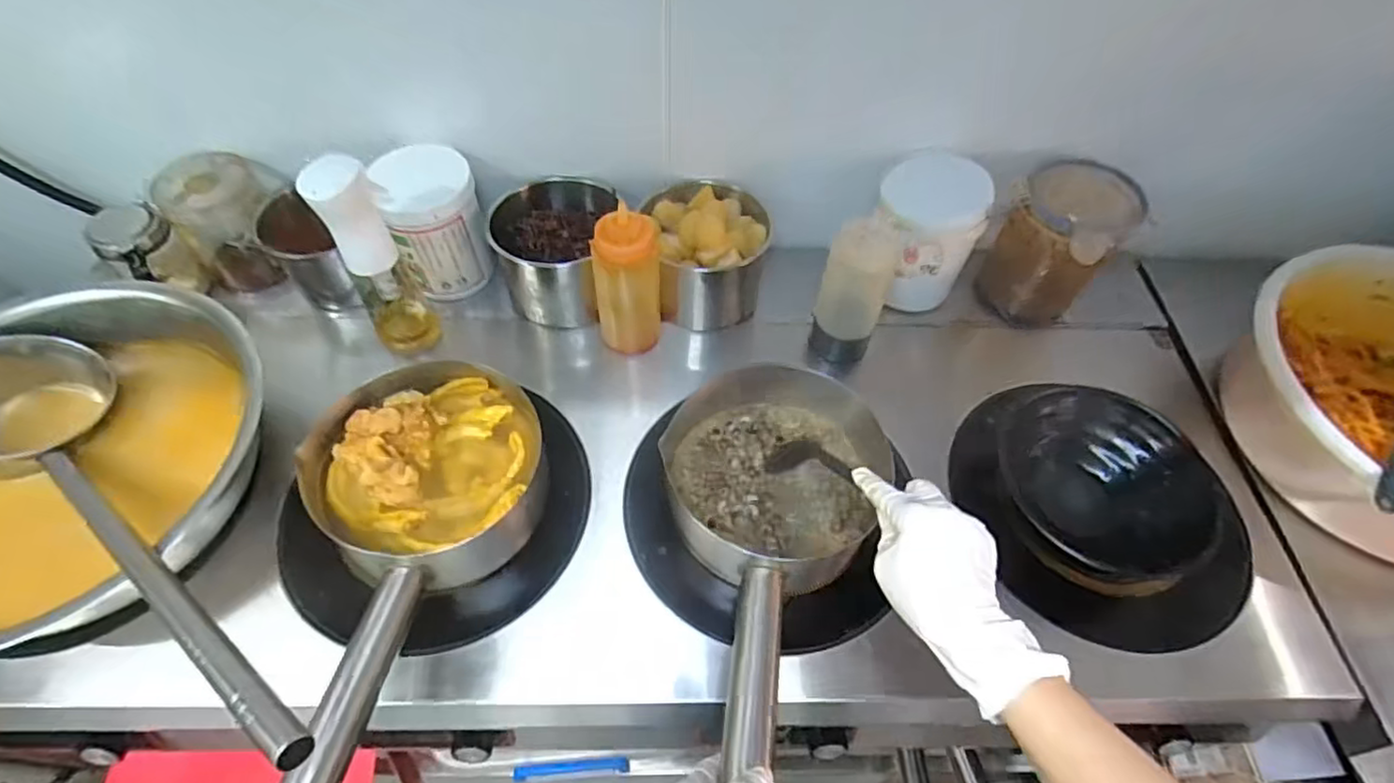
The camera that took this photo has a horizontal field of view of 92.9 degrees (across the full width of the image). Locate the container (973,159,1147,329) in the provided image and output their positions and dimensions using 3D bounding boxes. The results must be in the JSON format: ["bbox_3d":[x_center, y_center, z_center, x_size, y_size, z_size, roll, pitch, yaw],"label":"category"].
[{"bbox_3d":[0.405,-0.156,0.763,0.102,0.171,0.116,-26,61,-19],"label":"container"}]

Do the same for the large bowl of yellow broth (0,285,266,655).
[{"bbox_3d":[-0.558,0.071,0.605,0.325,0.137,0.335,1,56,-2],"label":"large bowl of yellow broth"}]

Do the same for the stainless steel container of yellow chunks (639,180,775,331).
[{"bbox_3d":[0.010,-0.162,0.777,0.121,0.133,0.120,-5,57,-6],"label":"stainless steel container of yellow chunks"}]

